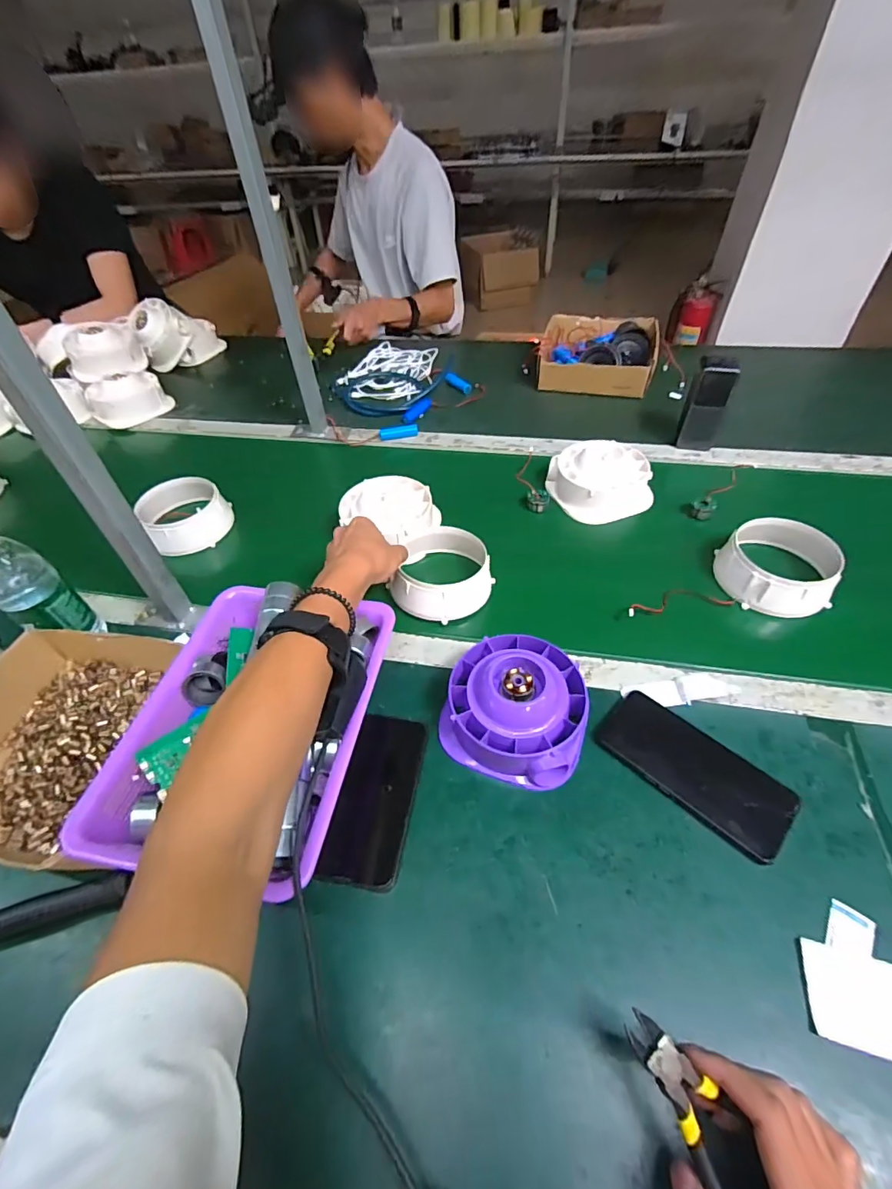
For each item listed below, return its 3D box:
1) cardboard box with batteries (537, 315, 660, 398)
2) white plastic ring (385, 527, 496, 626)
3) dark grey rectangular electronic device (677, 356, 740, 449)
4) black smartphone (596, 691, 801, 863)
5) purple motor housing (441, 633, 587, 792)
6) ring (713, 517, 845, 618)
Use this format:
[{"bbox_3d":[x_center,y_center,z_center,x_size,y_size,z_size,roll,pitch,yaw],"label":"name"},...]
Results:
[{"bbox_3d":[0.295,-0.465,0.937,0.215,0.075,0.189,8,50,11],"label":"cardboard box with batteries"},{"bbox_3d":[-0.007,-0.025,0.592,0.123,0.057,0.112,-2,49,2],"label":"white plastic ring"},{"bbox_3d":[0.413,-0.300,0.761,0.062,0.135,0.044,21,54,21],"label":"dark grey rectangular electronic device"},{"bbox_3d":[0.230,0.161,0.449,0.078,0.016,0.163,-37,56,-25],"label":"black smartphone"},{"bbox_3d":[0.068,0.105,0.467,0.131,0.066,0.132,12,51,14],"label":"purple motor housing"},{"bbox_3d":[0.406,-0.035,0.588,0.126,0.060,0.126,-2,49,2],"label":"ring"}]

